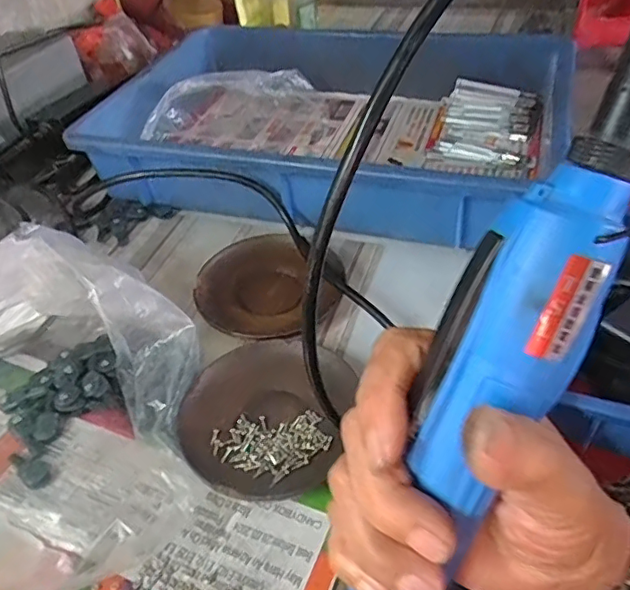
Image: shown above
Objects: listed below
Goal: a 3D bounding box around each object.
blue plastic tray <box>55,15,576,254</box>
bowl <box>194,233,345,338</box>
[{"bbox_3d":[0.012,-0.178,0.576,0.442,0.083,0.296,11,46,17],"label":"blue plastic tray"},{"bbox_3d":[-0.038,-0.009,0.449,0.111,0.022,0.101,-3,44,3],"label":"bowl"}]

